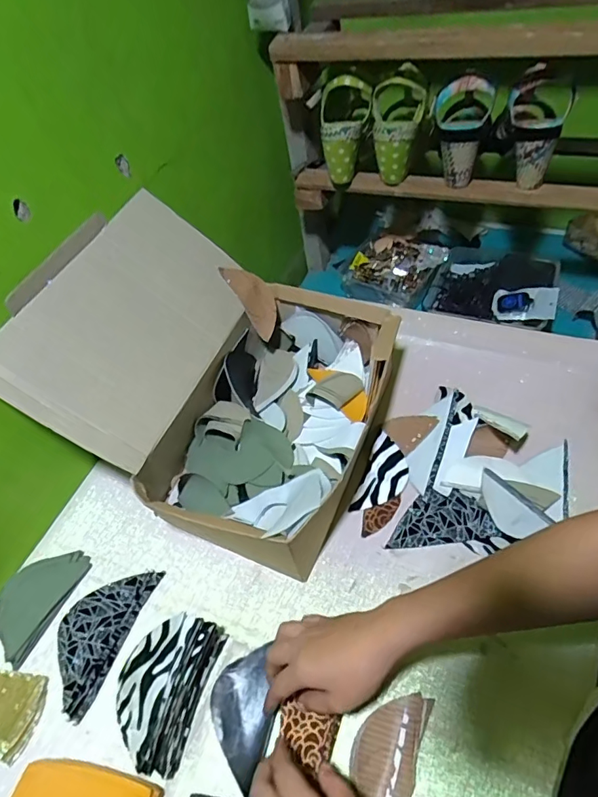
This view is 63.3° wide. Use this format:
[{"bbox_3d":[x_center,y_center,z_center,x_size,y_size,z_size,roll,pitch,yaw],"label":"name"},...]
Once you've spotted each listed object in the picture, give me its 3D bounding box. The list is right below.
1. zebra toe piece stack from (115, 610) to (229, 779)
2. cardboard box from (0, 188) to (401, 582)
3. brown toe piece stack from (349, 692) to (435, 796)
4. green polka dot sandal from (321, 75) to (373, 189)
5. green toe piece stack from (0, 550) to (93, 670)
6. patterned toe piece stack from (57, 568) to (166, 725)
[{"bbox_3d":[-0.125,0.263,0.447,0.061,0.071,0.120,10,54,16],"label":"zebra toe piece stack"},{"bbox_3d":[-0.093,-0.031,0.572,0.349,0.229,0.334,13,55,17],"label":"cardboard box"},{"bbox_3d":[0.075,0.311,0.419,0.056,0.009,0.111,13,54,19],"label":"brown toe piece stack"},{"bbox_3d":[0.074,-0.416,0.754,0.077,0.138,0.077,-1,51,9],"label":"green polka dot sandal"},{"bbox_3d":[-0.297,0.222,0.545,0.071,0.007,0.119,16,55,21],"label":"green toe piece stack"},{"bbox_3d":[-0.217,0.245,0.517,0.072,0.012,0.148,14,55,20],"label":"patterned toe piece stack"}]

